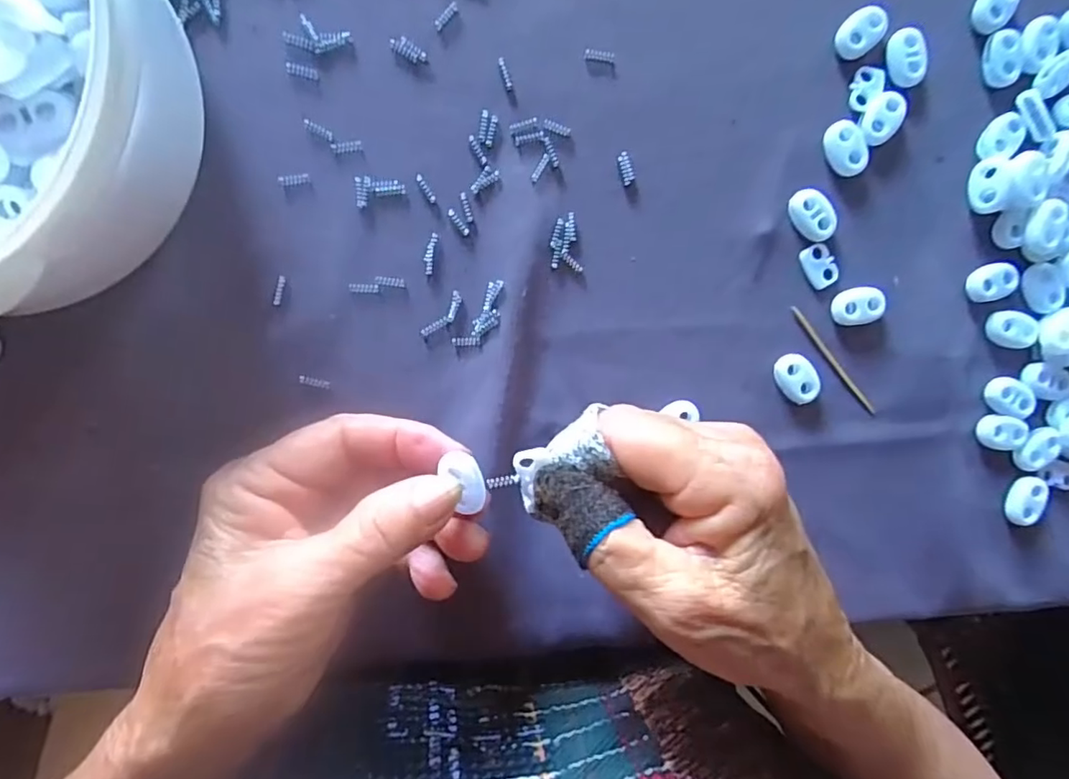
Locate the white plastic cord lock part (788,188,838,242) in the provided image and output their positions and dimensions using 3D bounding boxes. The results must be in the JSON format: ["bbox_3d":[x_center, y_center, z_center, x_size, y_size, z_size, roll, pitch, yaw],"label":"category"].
[{"bbox_3d":[0.117,-0.073,0.240,0.016,0.005,0.022,-31,96,-3],"label":"white plastic cord lock part"}]

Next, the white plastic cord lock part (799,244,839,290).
[{"bbox_3d":[0.122,-0.052,0.244,0.013,0.004,0.019,-32,96,-3],"label":"white plastic cord lock part"}]

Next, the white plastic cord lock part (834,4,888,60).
[{"bbox_3d":[0.133,-0.146,0.235,0.020,0.008,0.015,-45,96,-1],"label":"white plastic cord lock part"}]

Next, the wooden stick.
[{"bbox_3d":[0.130,-0.012,0.247,0.004,0.004,0.060,-39,99,-1],"label":"wooden stick"}]

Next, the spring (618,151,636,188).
[{"bbox_3d":[0.038,-0.090,0.234,0.006,0.004,0.013,-18,98,-4],"label":"spring"}]

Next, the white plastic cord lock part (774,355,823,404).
[{"bbox_3d":[0.113,-0.005,0.247,0.015,0.006,0.022,-40,96,-2],"label":"white plastic cord lock part"}]

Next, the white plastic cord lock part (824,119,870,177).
[{"bbox_3d":[0.130,-0.100,0.238,0.015,0.005,0.022,-24,96,-3],"label":"white plastic cord lock part"}]

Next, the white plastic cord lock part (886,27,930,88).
[{"bbox_3d":[0.154,-0.136,0.236,0.013,0.007,0.022,-10,95,-5],"label":"white plastic cord lock part"}]

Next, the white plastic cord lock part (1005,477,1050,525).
[{"bbox_3d":[0.222,0.051,0.259,0.009,0.008,0.022,6,93,-6],"label":"white plastic cord lock part"}]

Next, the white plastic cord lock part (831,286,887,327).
[{"bbox_3d":[0.139,-0.036,0.246,0.022,0.005,0.016,-7,94,-5],"label":"white plastic cord lock part"}]

